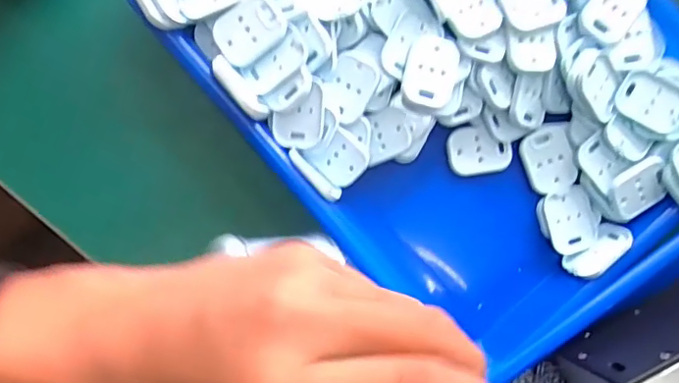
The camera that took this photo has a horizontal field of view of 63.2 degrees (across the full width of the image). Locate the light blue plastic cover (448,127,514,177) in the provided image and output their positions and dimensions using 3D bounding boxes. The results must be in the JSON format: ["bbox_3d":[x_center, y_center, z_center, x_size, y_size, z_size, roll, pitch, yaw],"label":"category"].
[{"bbox_3d":[0.088,-0.026,0.346,0.039,0.004,0.029,-5,88,-5],"label":"light blue plastic cover"}]

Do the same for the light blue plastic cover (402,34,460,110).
[{"bbox_3d":[0.053,-0.069,0.320,0.029,0.009,0.042,10,87,-4],"label":"light blue plastic cover"}]

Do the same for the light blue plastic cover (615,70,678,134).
[{"bbox_3d":[0.187,-0.053,0.329,0.040,0.007,0.027,37,85,-3],"label":"light blue plastic cover"}]

